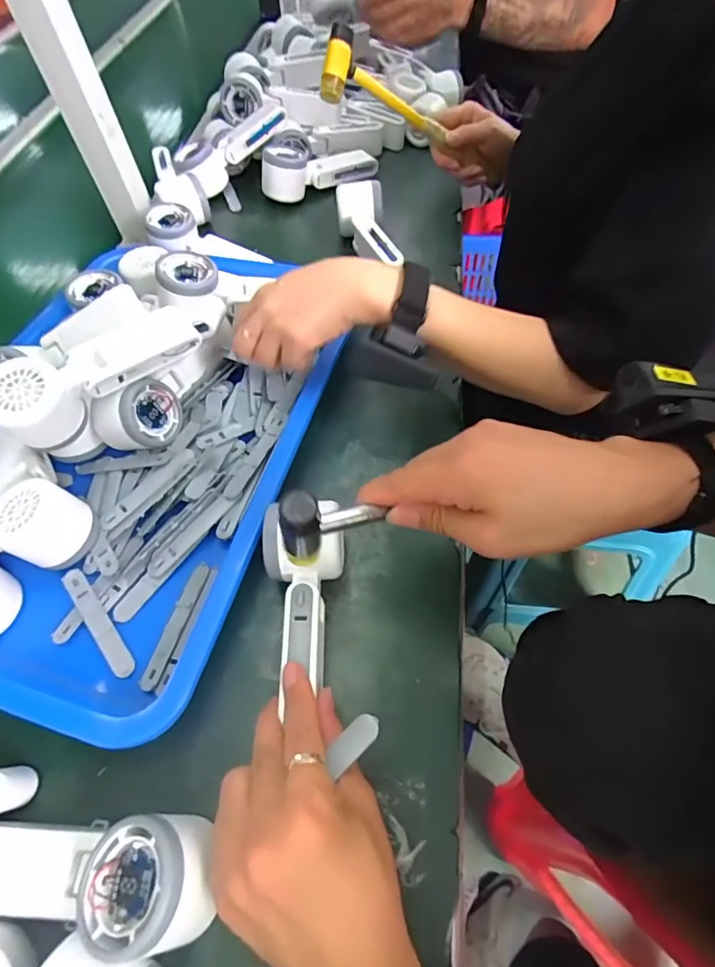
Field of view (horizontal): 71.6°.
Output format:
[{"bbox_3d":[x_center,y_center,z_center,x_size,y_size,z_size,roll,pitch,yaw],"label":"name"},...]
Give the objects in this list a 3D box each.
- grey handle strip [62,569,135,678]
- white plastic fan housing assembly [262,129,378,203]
[{"bbox_3d":[-0.192,0.102,0.366,0.015,0.004,0.094,-34,69,-22],"label":"grey handle strip"},{"bbox_3d":[-0.060,-0.450,0.690,0.167,0.053,0.102,-26,58,-12],"label":"white plastic fan housing assembly"}]

